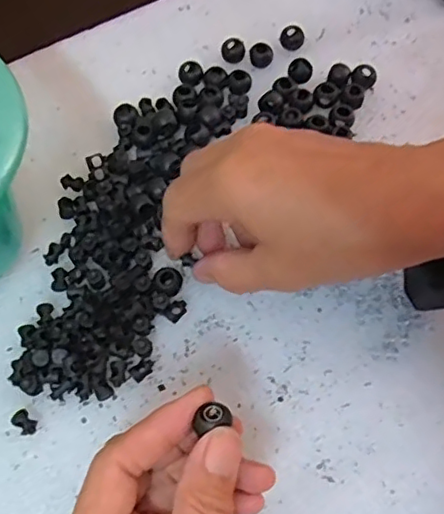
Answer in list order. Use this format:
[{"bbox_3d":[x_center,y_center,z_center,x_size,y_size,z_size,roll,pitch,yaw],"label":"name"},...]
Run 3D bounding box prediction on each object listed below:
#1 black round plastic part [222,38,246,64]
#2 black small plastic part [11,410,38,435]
[{"bbox_3d":[0.007,-0.133,0.386,0.014,0.011,0.014,-1,66,2],"label":"black round plastic part"},{"bbox_3d":[-0.097,0.081,0.291,0.013,0.007,0.009,36,71,14],"label":"black small plastic part"}]

